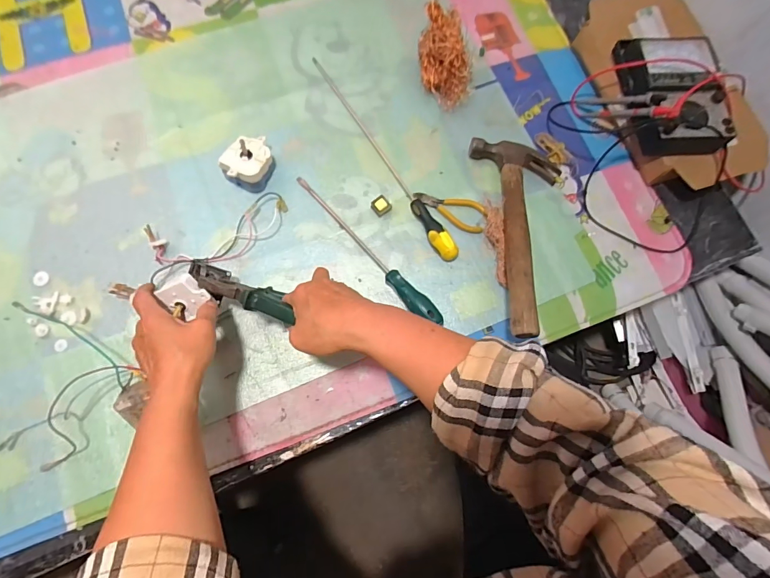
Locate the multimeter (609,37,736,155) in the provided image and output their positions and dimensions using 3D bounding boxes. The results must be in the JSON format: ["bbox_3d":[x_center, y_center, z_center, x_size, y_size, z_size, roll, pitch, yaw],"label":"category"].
[{"bbox_3d":[0.397,-0.275,0.548,0.115,0.051,0.177,-2,76,0],"label":"multimeter"}]

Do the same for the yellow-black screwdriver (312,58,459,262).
[{"bbox_3d":[-0.011,-0.196,0.574,0.031,0.026,0.377,-33,78,-7],"label":"yellow-black screwdriver"}]

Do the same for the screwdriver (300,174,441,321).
[{"bbox_3d":[-0.026,-0.058,0.537,0.027,0.024,0.281,-40,79,-8],"label":"screwdriver"}]

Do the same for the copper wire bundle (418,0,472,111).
[{"bbox_3d":[0.089,-0.345,0.596,0.071,0.065,0.137,-7,76,-3],"label":"copper wire bundle"}]

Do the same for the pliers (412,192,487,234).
[{"bbox_3d":[0.094,-0.117,0.561,0.106,0.020,0.040,35,79,9],"label":"pliers"}]

